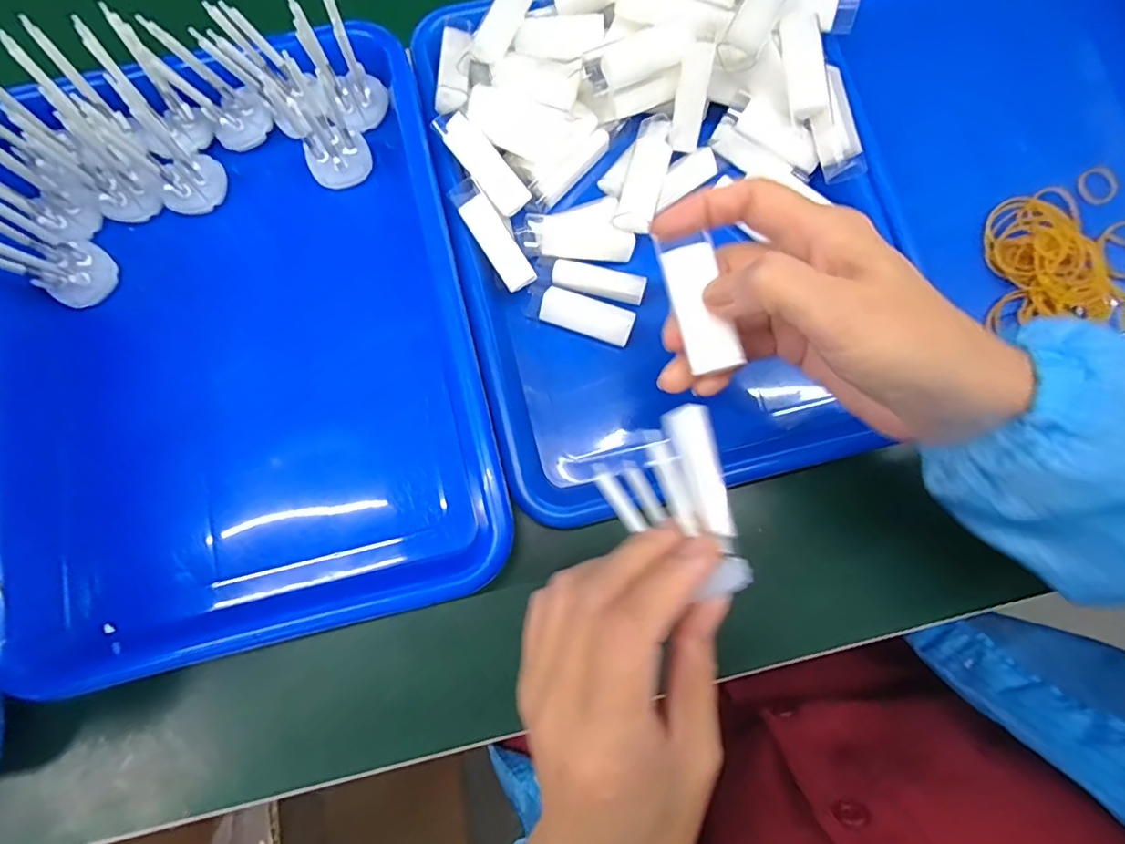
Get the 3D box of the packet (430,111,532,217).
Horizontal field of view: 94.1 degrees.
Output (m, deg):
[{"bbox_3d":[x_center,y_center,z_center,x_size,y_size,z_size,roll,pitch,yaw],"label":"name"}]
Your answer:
[{"bbox_3d":[-0.047,-0.153,0.308,0.021,0.004,0.065,-46,104,-8],"label":"packet"}]

